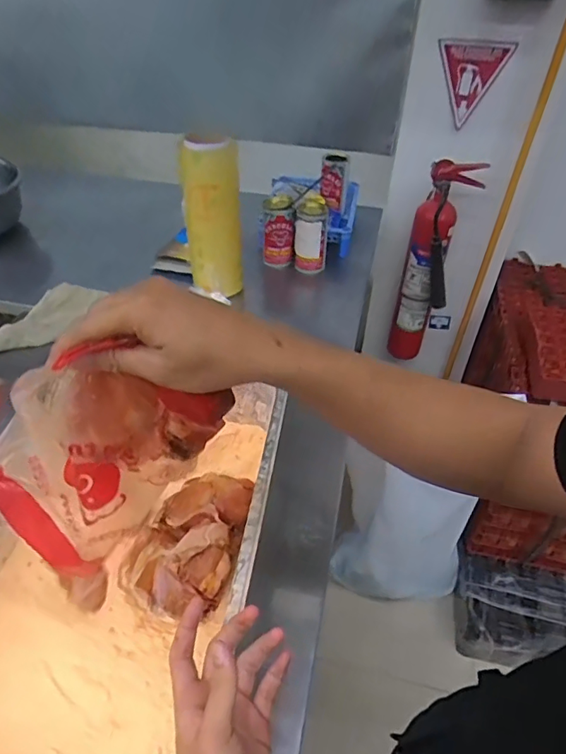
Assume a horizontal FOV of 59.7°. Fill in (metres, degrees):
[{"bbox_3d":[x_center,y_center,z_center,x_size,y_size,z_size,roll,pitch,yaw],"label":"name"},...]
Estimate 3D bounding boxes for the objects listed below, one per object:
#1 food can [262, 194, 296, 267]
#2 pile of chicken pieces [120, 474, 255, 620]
[{"bbox_3d":[-0.011,-0.343,1.167,0.071,0.152,0.065,-1,43,-3],"label":"food can"},{"bbox_3d":[-0.109,0.189,0.598,0.122,0.064,0.169,17,45,16],"label":"pile of chicken pieces"}]

